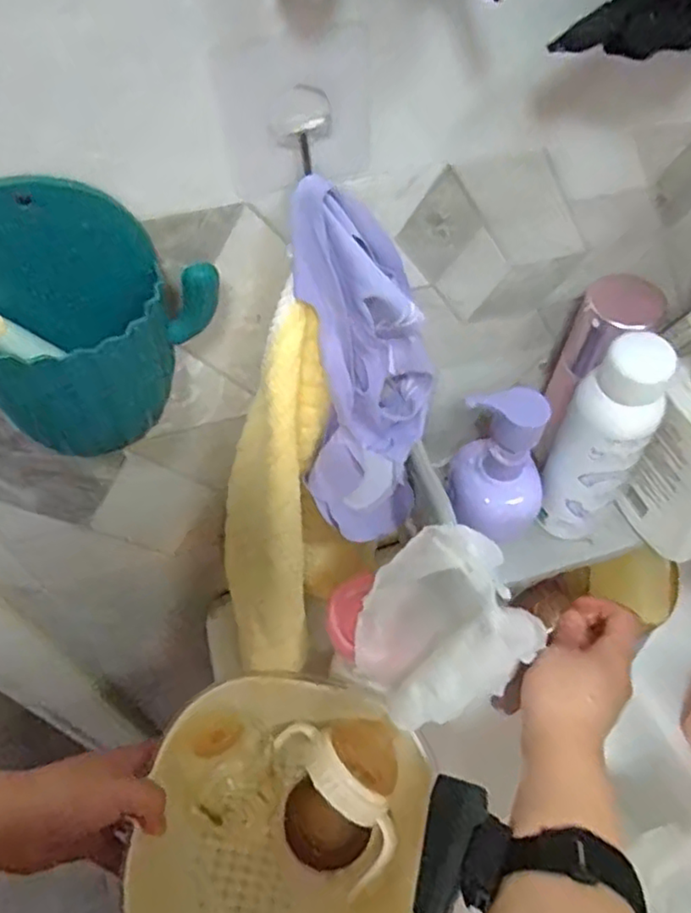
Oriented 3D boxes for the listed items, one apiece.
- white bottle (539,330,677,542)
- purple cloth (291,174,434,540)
[{"bbox_3d":[0.155,-0.005,0.412,0.046,0.164,0.040,26,60,18],"label":"white bottle"},{"bbox_3d":[0.012,-0.037,0.364,0.072,0.205,0.078,2,55,2],"label":"purple cloth"}]

